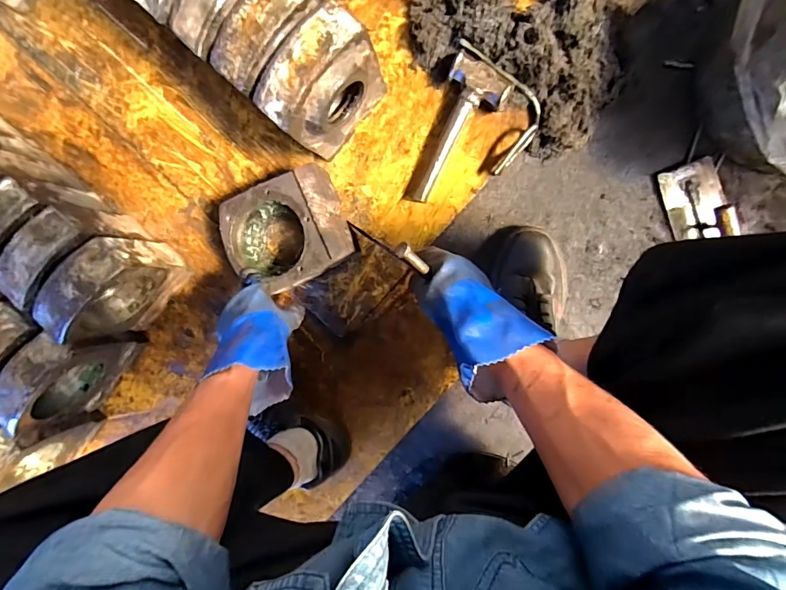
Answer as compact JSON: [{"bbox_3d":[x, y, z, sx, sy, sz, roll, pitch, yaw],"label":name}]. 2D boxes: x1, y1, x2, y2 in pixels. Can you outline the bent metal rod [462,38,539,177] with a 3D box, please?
[{"bbox_3d":[0.172,-0.293,0.646,0.086,0.030,0.197,-15,94,8],"label":"bent metal rod"}]

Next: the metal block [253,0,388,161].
[{"bbox_3d":[-0.100,-0.300,0.631,0.094,0.194,0.164,40,99,1],"label":"metal block"}]

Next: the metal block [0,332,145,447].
[{"bbox_3d":[-0.558,0.139,0.731,0.074,0.186,0.173,37,99,2],"label":"metal block"}]

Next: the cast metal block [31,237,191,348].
[{"bbox_3d":[-0.438,-0.010,0.674,0.159,0.169,0.093,-39,90,9],"label":"cast metal block"}]

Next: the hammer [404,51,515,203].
[{"bbox_3d":[0.093,-0.255,0.682,0.096,0.046,0.236,31,98,3],"label":"hammer"}]

